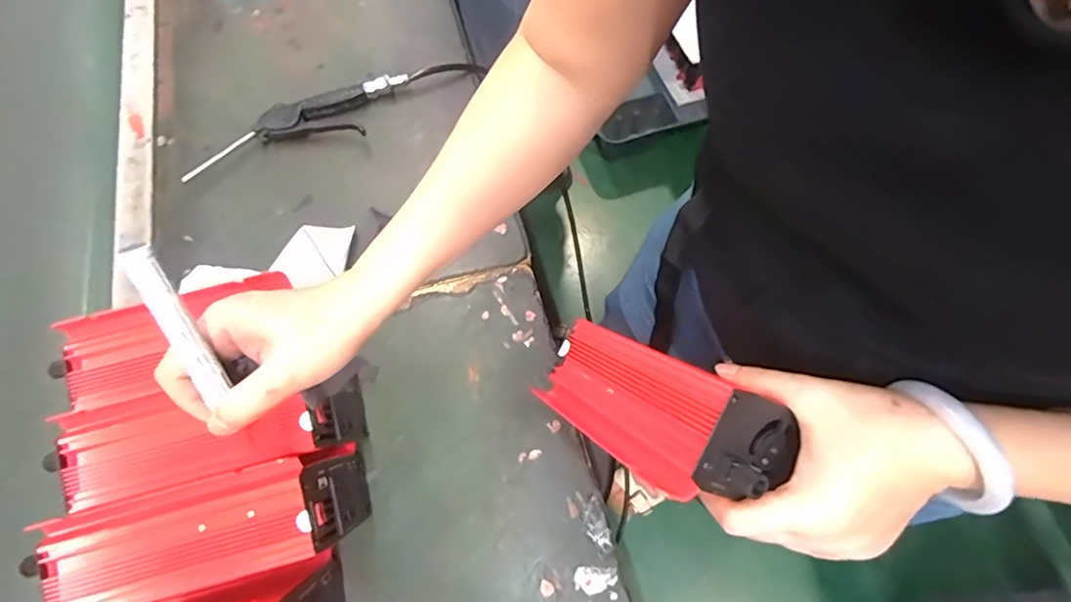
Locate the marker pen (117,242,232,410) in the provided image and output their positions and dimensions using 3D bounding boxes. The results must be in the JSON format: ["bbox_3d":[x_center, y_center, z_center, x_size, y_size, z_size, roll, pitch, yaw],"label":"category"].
[{"bbox_3d":[-0.180,0.013,0.282,0.015,0.089,0.007,-17,30,-8],"label":"marker pen"}]

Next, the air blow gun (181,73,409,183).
[{"bbox_3d":[-0.279,-0.210,0.662,0.269,0.025,0.077,-27,69,-12],"label":"air blow gun"}]

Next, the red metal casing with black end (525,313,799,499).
[{"bbox_3d":[0.067,0.066,0.364,0.079,0.047,0.184,-40,32,-17],"label":"red metal casing with black end"}]

